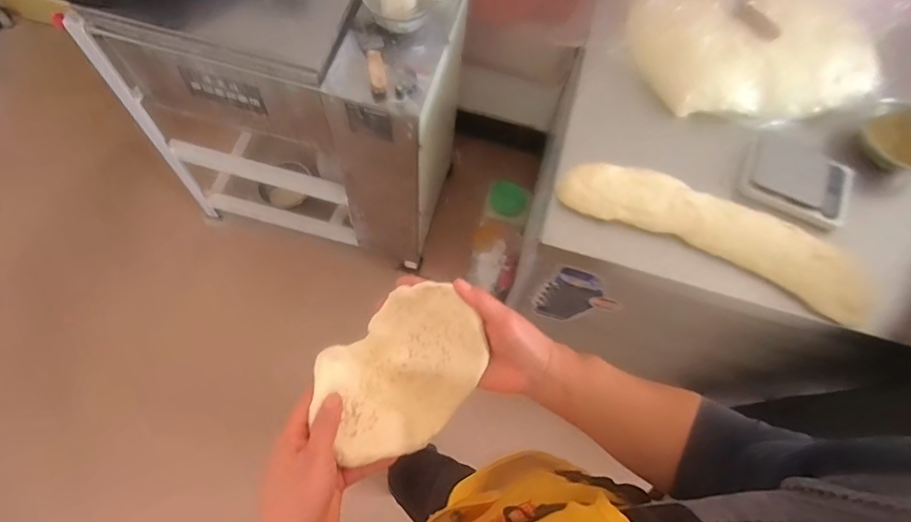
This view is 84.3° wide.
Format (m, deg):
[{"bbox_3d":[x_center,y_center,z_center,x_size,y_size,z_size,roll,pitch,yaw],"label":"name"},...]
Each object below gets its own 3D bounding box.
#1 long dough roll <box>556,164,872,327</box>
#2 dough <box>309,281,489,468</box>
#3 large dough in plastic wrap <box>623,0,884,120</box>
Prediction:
[{"bbox_3d":[0.425,-0.053,0.817,0.511,0.070,0.122,25,67,7],"label":"long dough roll"},{"bbox_3d":[-0.051,0.107,0.504,0.164,0.077,0.128,-39,74,-18],"label":"dough"},{"bbox_3d":[0.555,-0.449,0.983,0.402,0.121,0.376,1,66,-3],"label":"large dough in plastic wrap"}]

